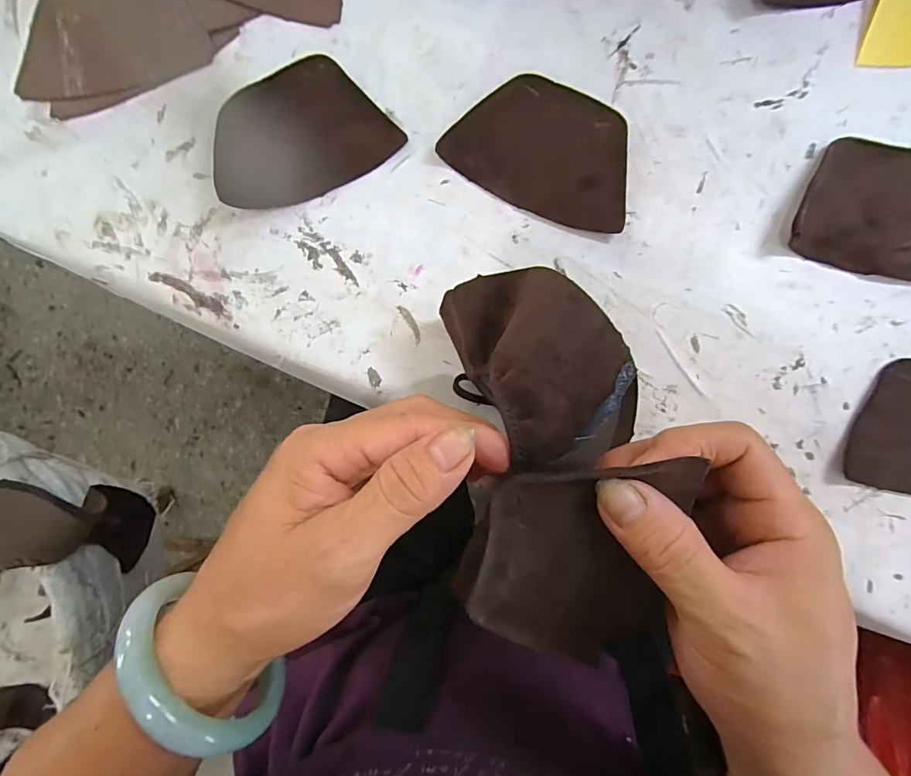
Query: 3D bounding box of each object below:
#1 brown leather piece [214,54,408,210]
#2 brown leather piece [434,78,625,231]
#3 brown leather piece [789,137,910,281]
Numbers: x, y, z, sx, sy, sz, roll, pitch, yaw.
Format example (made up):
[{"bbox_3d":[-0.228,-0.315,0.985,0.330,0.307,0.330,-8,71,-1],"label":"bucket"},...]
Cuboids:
[{"bbox_3d":[-0.091,-0.148,0.258,0.100,0.017,0.072,-26,87,0],"label":"brown leather piece"},{"bbox_3d":[0.053,-0.138,0.259,0.106,0.008,0.071,26,88,3],"label":"brown leather piece"},{"bbox_3d":[0.239,-0.100,0.250,0.103,0.010,0.074,10,86,0],"label":"brown leather piece"}]

